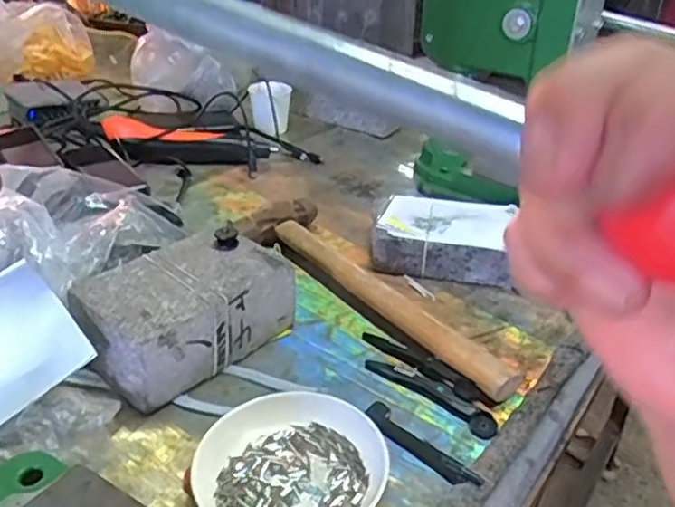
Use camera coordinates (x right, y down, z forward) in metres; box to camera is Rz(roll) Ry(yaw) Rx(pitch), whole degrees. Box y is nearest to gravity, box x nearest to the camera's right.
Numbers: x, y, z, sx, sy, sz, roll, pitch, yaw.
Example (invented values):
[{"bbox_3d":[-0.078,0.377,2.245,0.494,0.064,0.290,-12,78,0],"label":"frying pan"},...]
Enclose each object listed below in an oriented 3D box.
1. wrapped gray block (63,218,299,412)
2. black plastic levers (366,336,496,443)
[{"bbox_3d":[-0.120,0.044,0.529,0.097,0.068,0.149,25,37,34],"label":"wrapped gray block"},{"bbox_3d":[0.068,0.095,0.511,0.136,0.010,0.039,27,38,36],"label":"black plastic levers"}]

